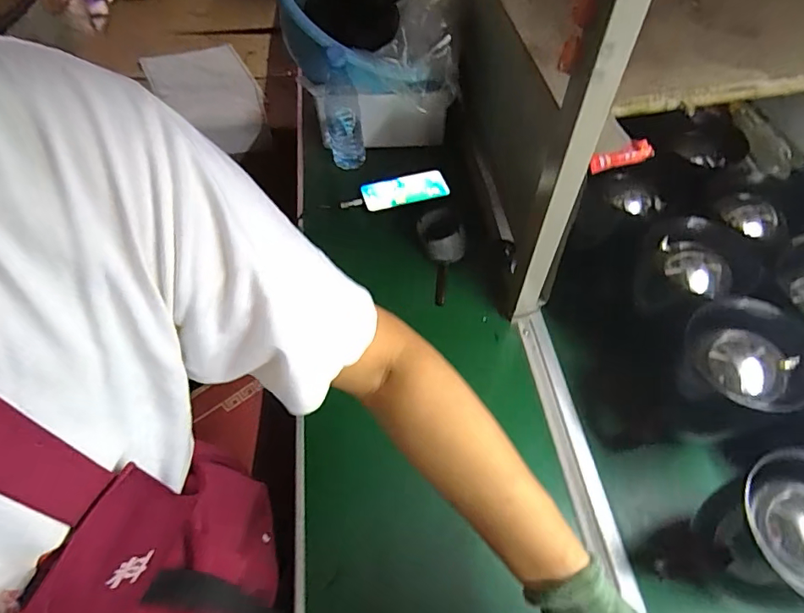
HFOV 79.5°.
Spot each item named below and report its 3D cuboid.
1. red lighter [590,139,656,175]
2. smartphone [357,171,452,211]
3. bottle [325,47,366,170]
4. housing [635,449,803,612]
[{"bbox_3d":[0.230,-0.158,0.507,0.062,0.023,0.013,-15,54,10],"label":"red lighter"},{"bbox_3d":[0.007,-0.219,0.911,0.162,0.011,0.072,-8,66,-4],"label":"smartphone"},{"bbox_3d":[-0.112,-0.367,0.894,0.074,0.222,0.072,-5,55,-4],"label":"bottle"},{"bbox_3d":[0.358,0.241,0.478,0.132,0.194,0.129,0,55,0],"label":"housing"}]

